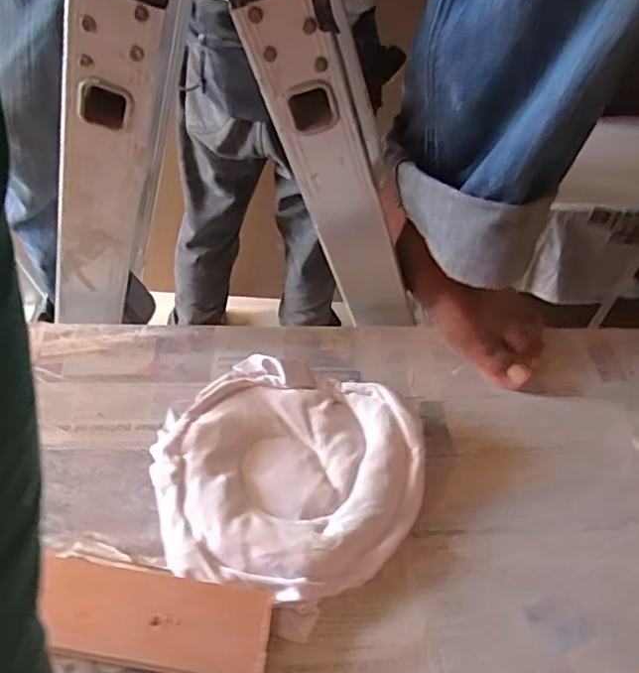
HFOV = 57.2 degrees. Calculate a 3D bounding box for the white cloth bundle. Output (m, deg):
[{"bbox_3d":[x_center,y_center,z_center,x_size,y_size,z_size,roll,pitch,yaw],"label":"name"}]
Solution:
[{"bbox_3d":[-0.025,0.100,0.433,0.190,0.035,0.169,12,47,6],"label":"white cloth bundle"}]

